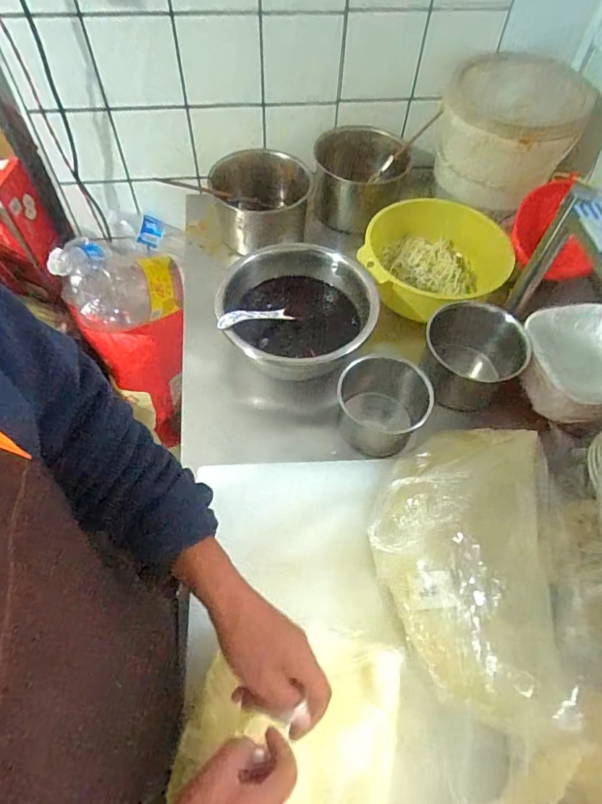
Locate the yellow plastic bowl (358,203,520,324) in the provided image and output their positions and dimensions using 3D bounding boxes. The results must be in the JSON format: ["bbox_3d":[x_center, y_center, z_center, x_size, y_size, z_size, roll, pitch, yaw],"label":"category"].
[{"bbox_3d":[0.254,-0.262,0.911,0.259,0.101,0.252,1,58,-2],"label":"yellow plastic bowl"}]

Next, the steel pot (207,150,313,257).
[{"bbox_3d":[-0.077,-0.424,0.996,0.200,0.120,0.184,1,58,-2],"label":"steel pot"}]

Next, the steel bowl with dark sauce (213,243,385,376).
[{"bbox_3d":[-0.004,-0.149,0.810,0.248,0.100,0.246,1,58,-2],"label":"steel bowl with dark sauce"}]

